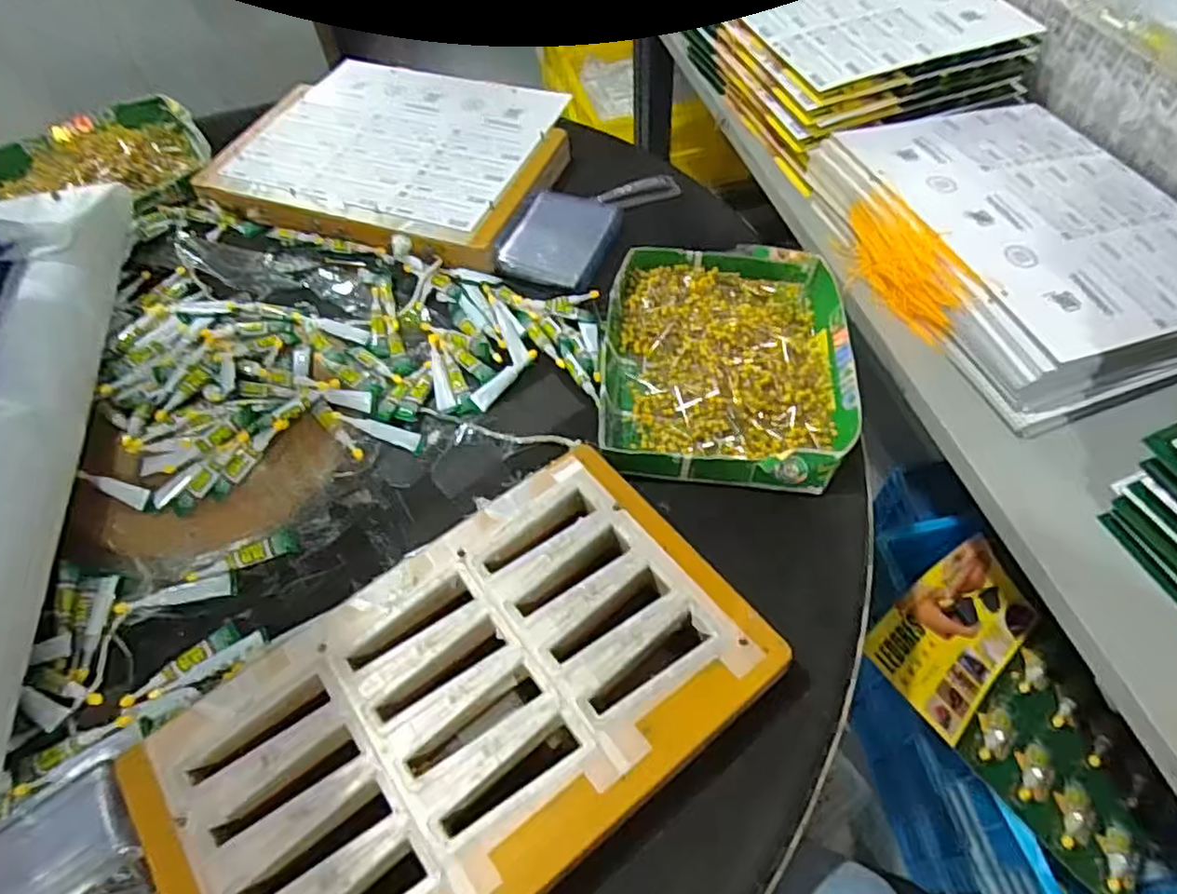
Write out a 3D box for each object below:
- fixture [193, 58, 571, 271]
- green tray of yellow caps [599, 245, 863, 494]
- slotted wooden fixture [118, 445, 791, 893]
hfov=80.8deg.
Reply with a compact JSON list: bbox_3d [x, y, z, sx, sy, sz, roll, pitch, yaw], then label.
[{"bbox_3d":[-0.233,-0.369,0.843,0.402,0.028,0.312,19,60,15],"label":"fixture"},{"bbox_3d":[0.124,-0.085,0.628,0.213,0.035,0.263,2,57,5],"label":"green tray of yellow caps"},{"bbox_3d":[-0.080,0.177,0.463,0.379,0.046,0.220,-35,61,-18],"label":"slotted wooden fixture"}]

